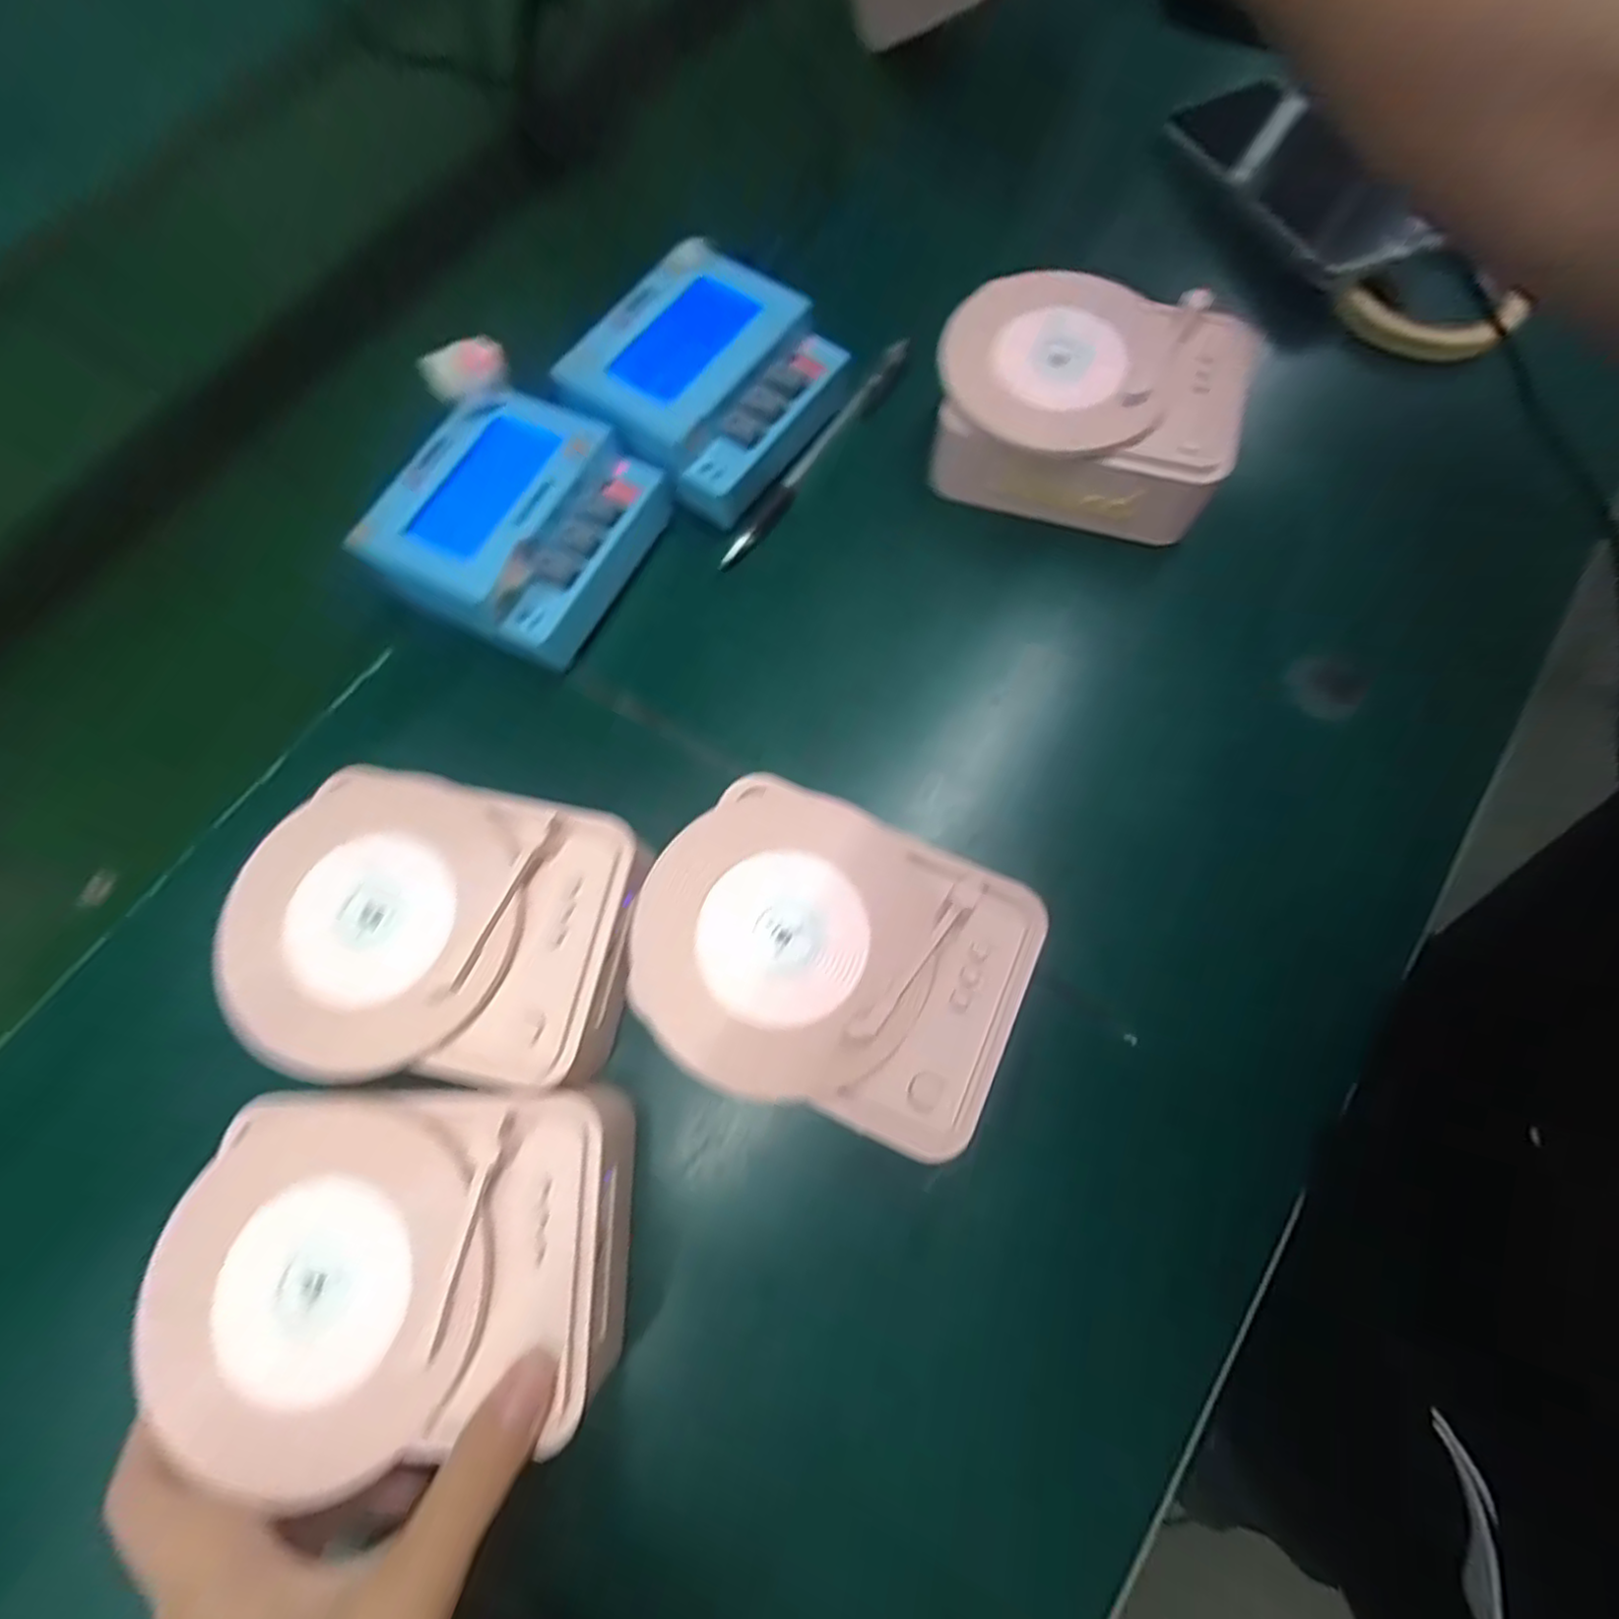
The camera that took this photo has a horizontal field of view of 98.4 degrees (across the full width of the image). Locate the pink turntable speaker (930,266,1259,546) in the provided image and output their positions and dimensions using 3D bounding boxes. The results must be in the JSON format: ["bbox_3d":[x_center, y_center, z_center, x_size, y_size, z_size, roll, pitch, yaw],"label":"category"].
[{"bbox_3d":[0.126,-0.188,0.325,0.131,0.048,0.099,15,73,7],"label":"pink turntable speaker"}]

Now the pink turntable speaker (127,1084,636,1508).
[{"bbox_3d":[-0.128,0.145,0.229,0.133,0.045,0.100,-4,72,1],"label":"pink turntable speaker"}]

